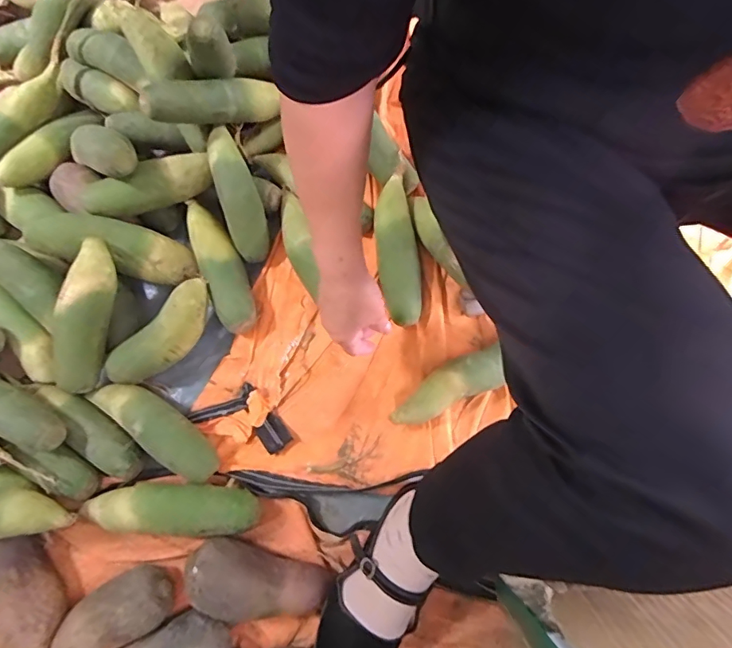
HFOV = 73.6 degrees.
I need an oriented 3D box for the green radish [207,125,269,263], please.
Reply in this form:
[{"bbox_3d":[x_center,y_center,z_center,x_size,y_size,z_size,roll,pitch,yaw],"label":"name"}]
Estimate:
[{"bbox_3d":[-0.171,-0.173,0.664,0.054,0.050,0.180,-16,99,-3],"label":"green radish"}]

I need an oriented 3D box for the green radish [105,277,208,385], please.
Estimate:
[{"bbox_3d":[-0.263,0.015,0.637,0.063,0.048,0.166,36,79,12],"label":"green radish"}]

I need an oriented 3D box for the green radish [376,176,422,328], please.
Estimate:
[{"bbox_3d":[0.041,-0.098,0.667,0.051,0.052,0.199,-8,74,1],"label":"green radish"}]

